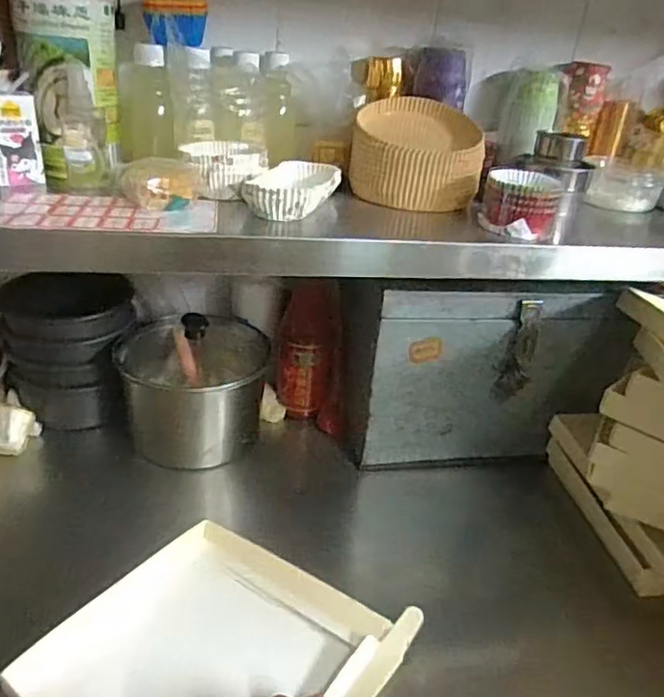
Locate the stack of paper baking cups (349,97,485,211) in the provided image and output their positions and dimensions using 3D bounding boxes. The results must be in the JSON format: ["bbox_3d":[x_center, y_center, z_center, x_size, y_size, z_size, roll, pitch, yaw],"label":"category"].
[{"bbox_3d":[0.098,-0.228,0.701,0.149,0.092,0.129,7,29,1],"label":"stack of paper baking cups"}]

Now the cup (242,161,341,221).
[{"bbox_3d":[-0.039,-0.170,0.633,0.076,0.029,0.136,11,30,8],"label":"cup"}]

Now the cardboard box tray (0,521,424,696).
[{"bbox_3d":[-0.097,0.265,0.508,0.243,0.036,0.244,24,34,28],"label":"cardboard box tray"}]

